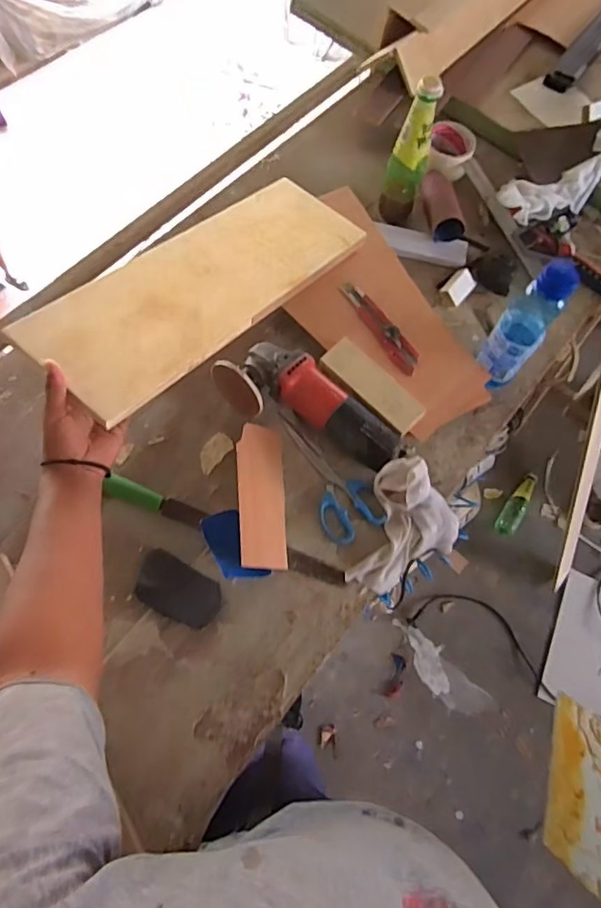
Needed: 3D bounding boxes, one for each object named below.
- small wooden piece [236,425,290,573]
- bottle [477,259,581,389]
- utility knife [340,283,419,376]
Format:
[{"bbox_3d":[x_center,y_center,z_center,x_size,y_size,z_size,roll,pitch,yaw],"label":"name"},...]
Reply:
[{"bbox_3d":[-0.048,0.050,0.668,0.069,0.007,0.188,13,60,-35],"label":"small wooden piece"},{"bbox_3d":[0.281,-0.154,0.673,0.062,0.195,0.053,35,71,9],"label":"bottle"},{"bbox_3d":[0.112,-0.181,0.739,0.030,0.022,0.160,-32,75,-15],"label":"utility knife"}]

